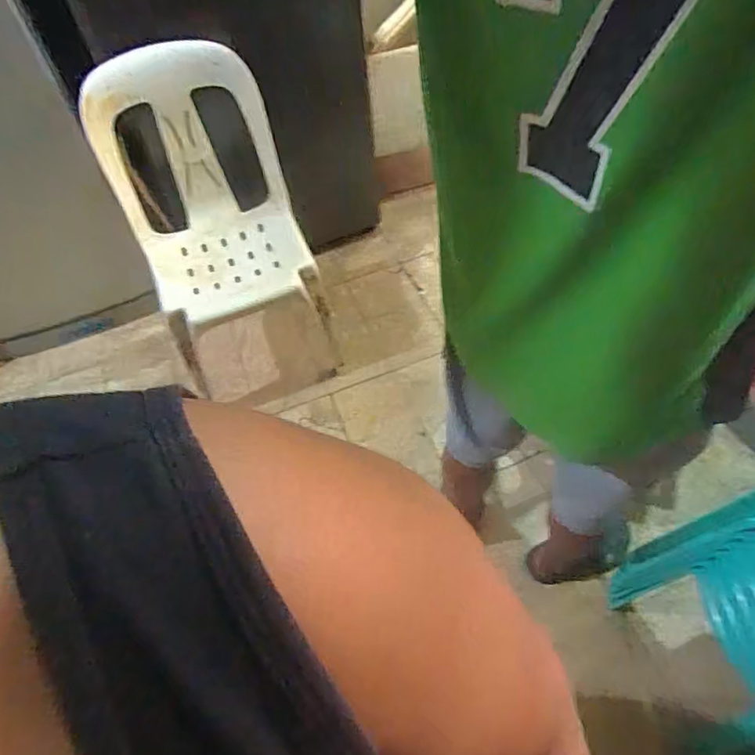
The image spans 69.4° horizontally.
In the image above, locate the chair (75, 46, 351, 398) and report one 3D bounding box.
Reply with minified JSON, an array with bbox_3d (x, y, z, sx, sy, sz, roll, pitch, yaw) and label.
[{"bbox_3d":[-0.382,-0.332,1.324,0.410,0.710,0.374,-16,56,-7],"label":"chair"}]

